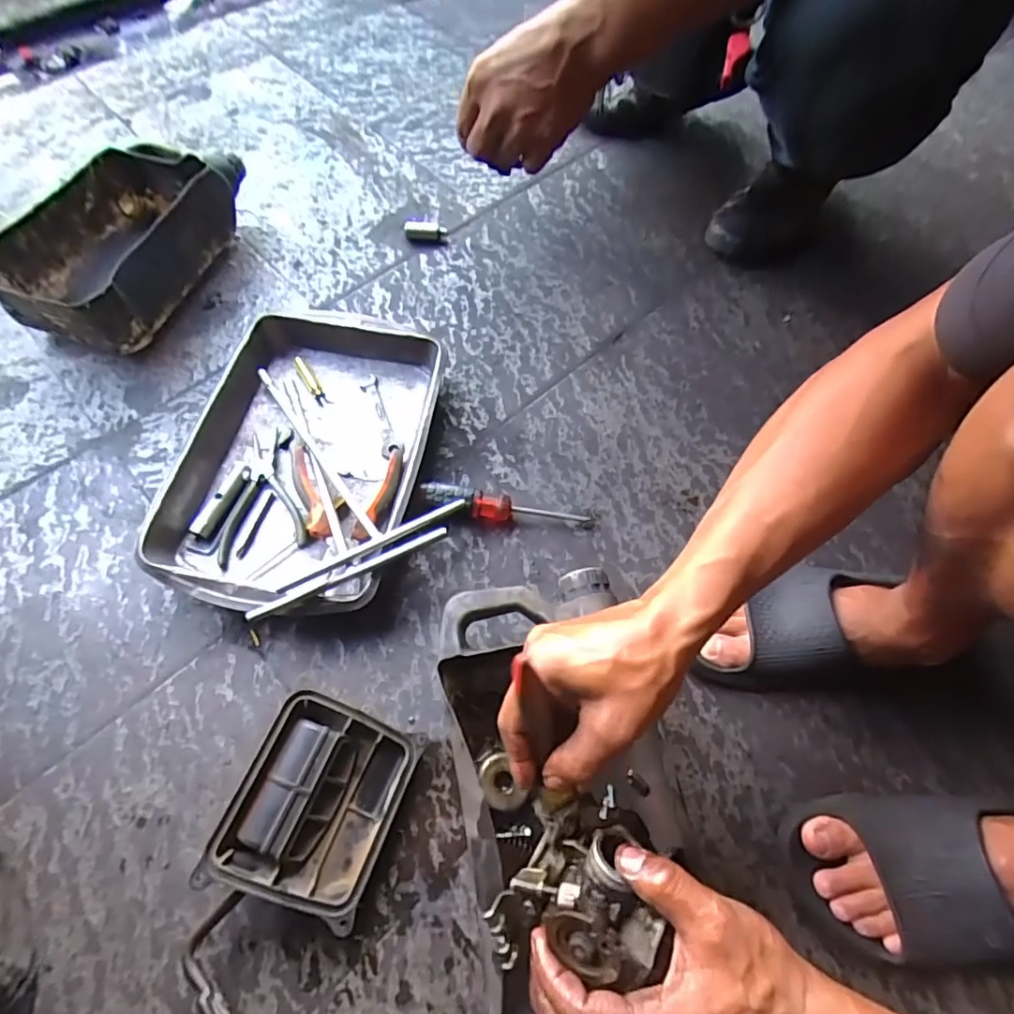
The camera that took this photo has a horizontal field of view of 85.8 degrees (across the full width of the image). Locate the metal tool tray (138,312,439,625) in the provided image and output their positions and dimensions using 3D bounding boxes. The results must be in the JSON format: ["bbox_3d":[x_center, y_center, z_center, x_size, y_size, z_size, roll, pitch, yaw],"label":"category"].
[{"bbox_3d":[-0.218,-0.065,0.605,0.257,0.053,0.368,9,65,4],"label":"metal tool tray"}]

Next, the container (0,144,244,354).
[{"bbox_3d":[-0.499,-0.350,0.721,0.188,0.098,0.303,16,66,6],"label":"container"}]

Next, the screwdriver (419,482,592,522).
[{"bbox_3d":[-0.002,0.002,0.585,0.176,0.026,0.026,11,65,-3],"label":"screwdriver"}]

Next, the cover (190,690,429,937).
[{"bbox_3d":[-0.154,0.244,0.456,0.119,0.056,0.144,19,66,8],"label":"cover"}]

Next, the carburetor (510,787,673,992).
[{"bbox_3d":[0.050,0.217,0.315,0.084,0.050,0.082,20,66,8],"label":"carburetor"}]

